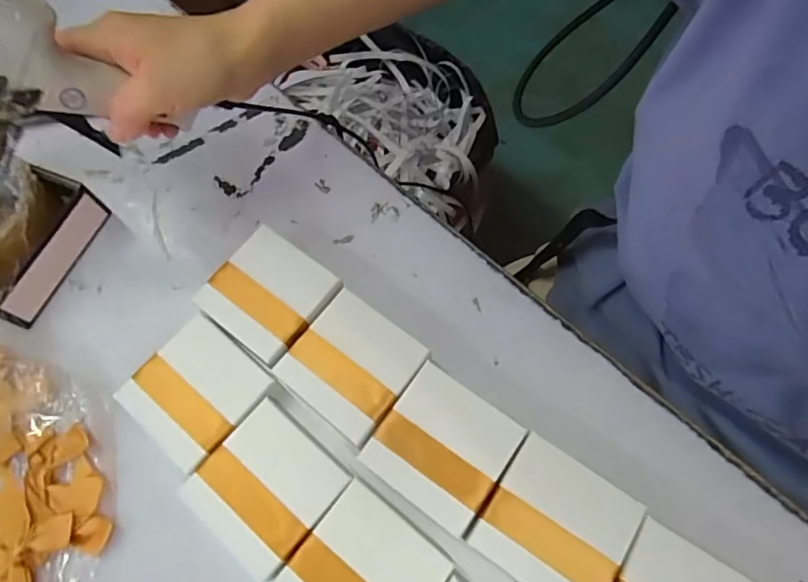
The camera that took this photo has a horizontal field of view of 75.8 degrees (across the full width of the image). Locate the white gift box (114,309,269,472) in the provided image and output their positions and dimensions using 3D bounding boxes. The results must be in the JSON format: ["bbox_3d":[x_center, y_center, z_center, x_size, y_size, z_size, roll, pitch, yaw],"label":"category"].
[{"bbox_3d":[-0.125,0.063,0.319,0.067,0.028,0.068,37,74,16],"label":"white gift box"}]

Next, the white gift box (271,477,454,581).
[{"bbox_3d":[-0.022,0.151,0.279,0.069,0.025,0.066,36,73,16],"label":"white gift box"}]

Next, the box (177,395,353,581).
[{"bbox_3d":[-0.077,0.111,0.297,0.068,0.024,0.070,38,74,16],"label":"box"}]

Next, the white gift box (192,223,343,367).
[{"bbox_3d":[-0.087,0.005,0.341,0.071,0.026,0.067,36,73,16],"label":"white gift box"}]

